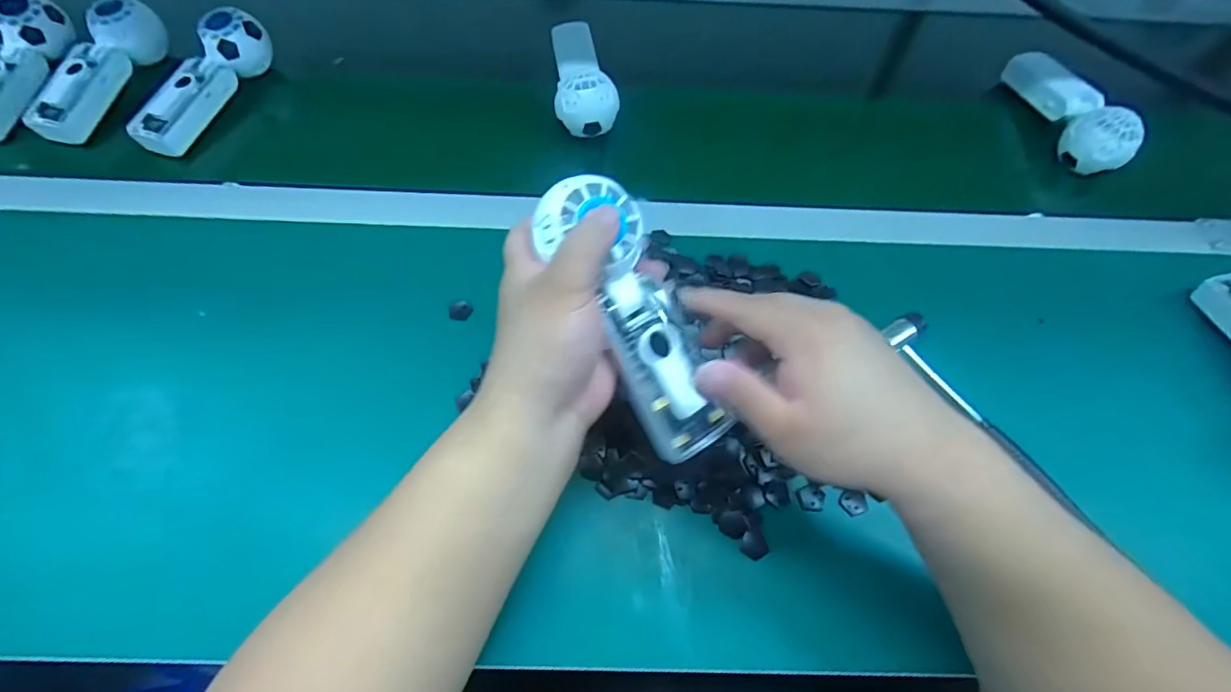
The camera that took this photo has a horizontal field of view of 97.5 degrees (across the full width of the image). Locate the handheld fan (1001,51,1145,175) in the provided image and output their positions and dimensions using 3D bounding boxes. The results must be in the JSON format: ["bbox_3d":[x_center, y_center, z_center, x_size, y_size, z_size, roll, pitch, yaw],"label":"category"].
[{"bbox_3d":[0.484,-0.261,0.577,0.047,0.051,0.173,-6,59,-8],"label":"handheld fan"}]

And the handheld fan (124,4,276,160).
[{"bbox_3d":[-0.416,-0.264,0.545,0.043,0.047,0.167,22,73,9],"label":"handheld fan"}]

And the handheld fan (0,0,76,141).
[{"bbox_3d":[-0.618,-0.282,0.547,0.048,0.039,0.163,8,72,0],"label":"handheld fan"}]

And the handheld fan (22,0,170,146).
[{"bbox_3d":[-0.526,-0.278,0.549,0.053,0.045,0.164,17,74,6],"label":"handheld fan"}]

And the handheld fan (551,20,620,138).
[{"bbox_3d":[-0.035,-0.292,0.568,0.059,0.042,0.160,-4,59,-7],"label":"handheld fan"}]

